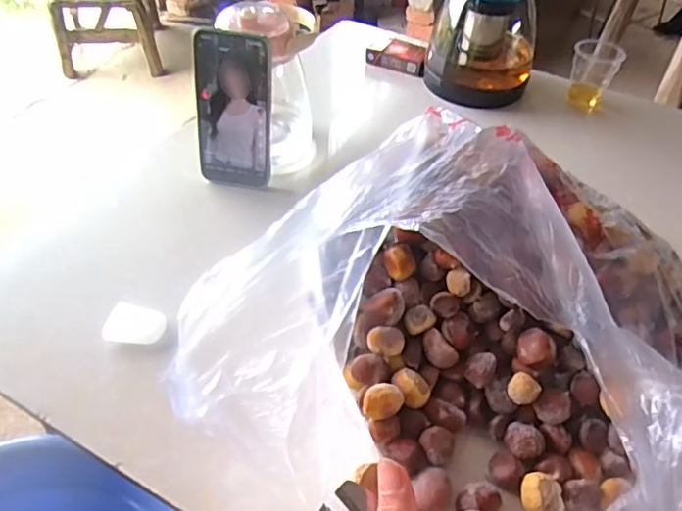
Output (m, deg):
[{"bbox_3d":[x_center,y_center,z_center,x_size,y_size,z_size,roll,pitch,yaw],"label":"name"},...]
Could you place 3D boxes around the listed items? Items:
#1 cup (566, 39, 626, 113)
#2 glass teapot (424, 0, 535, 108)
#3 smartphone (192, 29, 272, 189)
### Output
[{"bbox_3d":[0.352,-0.257,0.815,0.065,0.079,0.068,23,47,18],"label":"cup"},{"bbox_3d":[0.199,-0.309,0.803,0.134,0.180,0.115,21,47,16],"label":"glass teapot"},{"bbox_3d":[-0.111,-0.146,0.602,0.080,0.161,0.012,11,36,5],"label":"smartphone"}]

